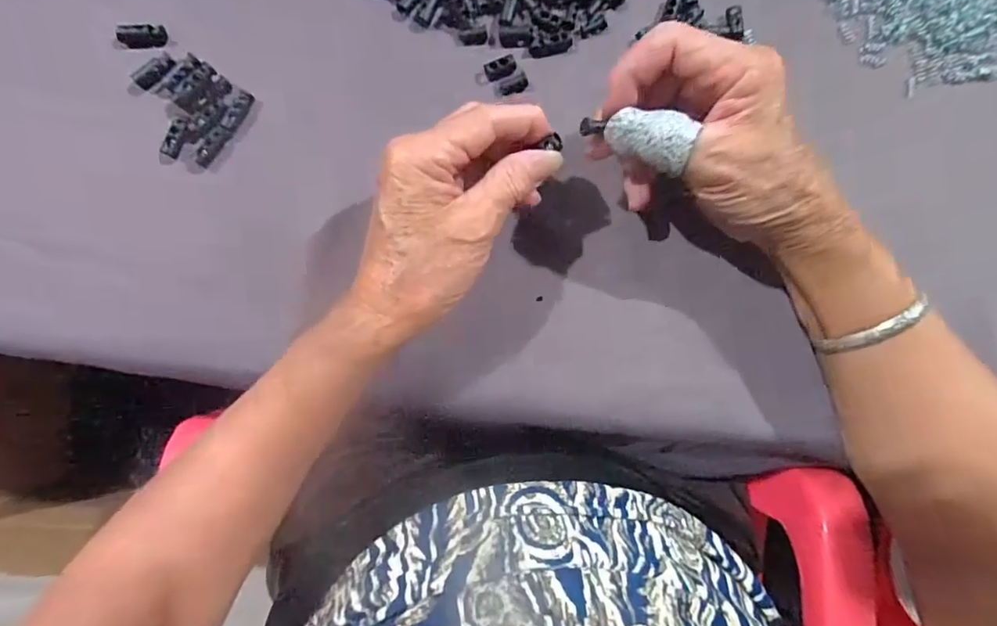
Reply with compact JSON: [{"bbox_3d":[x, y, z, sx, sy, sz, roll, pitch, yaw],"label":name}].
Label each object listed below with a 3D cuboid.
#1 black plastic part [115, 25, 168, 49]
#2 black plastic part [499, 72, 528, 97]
[{"bbox_3d":[-0.203,-0.158,0.292,0.024,0.009,0.012,3,84,-4],"label":"black plastic part"},{"bbox_3d":[0.009,-0.136,0.303,0.016,0.010,0.008,-13,85,-5],"label":"black plastic part"}]

